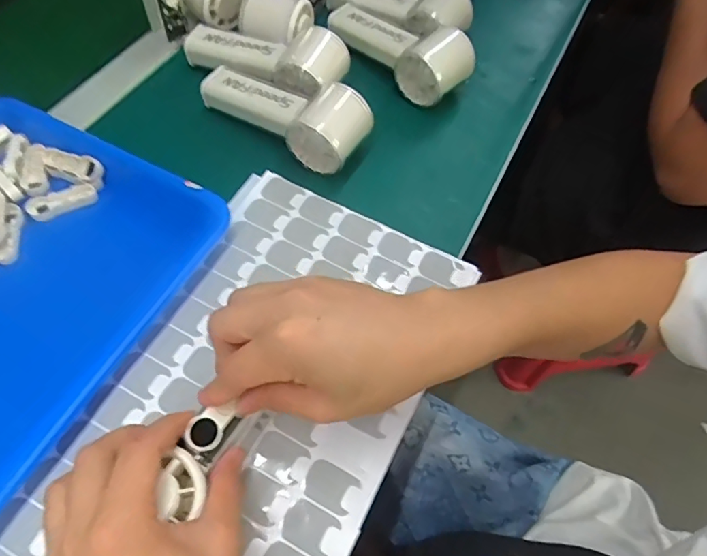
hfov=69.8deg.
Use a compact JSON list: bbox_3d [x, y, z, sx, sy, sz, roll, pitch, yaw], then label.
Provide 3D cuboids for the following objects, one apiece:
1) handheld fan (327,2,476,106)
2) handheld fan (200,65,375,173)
[{"bbox_3d":[0.043,-0.234,0.512,0.167,0.066,0.056,41,64,19],"label":"handheld fan"},{"bbox_3d":[-0.063,-0.151,0.451,0.152,0.057,0.053,30,61,13],"label":"handheld fan"}]

